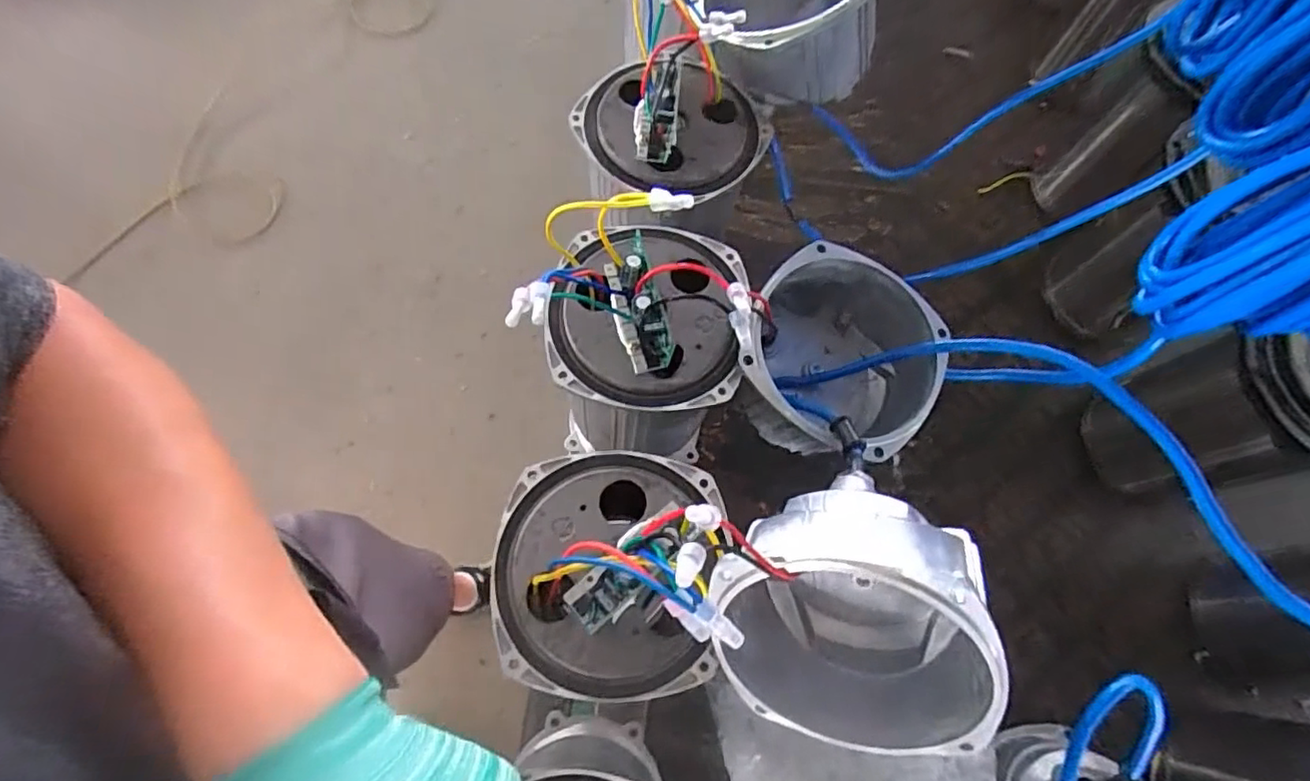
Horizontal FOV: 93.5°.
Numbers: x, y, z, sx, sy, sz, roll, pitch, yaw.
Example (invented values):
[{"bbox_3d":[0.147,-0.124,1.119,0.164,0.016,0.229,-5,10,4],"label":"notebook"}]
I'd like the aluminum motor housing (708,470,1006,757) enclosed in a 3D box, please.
[{"bbox_3d":[0.101,0.110,0.330,0.132,0.141,0.108,0,40,21],"label":"aluminum motor housing"}]

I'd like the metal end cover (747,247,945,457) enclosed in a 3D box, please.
[{"bbox_3d":[0.126,-0.018,0.429,0.129,0.083,0.138,15,69,3],"label":"metal end cover"}]

